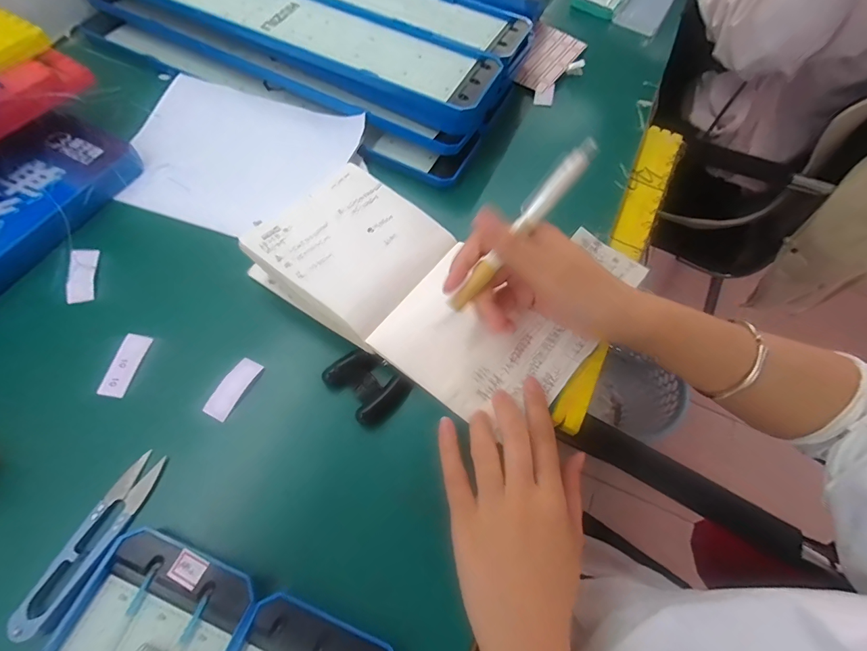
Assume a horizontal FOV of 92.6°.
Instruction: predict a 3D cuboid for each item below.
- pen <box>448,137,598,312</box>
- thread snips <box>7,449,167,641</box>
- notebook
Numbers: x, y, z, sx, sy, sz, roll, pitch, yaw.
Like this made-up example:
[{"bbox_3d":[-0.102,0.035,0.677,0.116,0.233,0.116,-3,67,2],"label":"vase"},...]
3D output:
[{"bbox_3d":[0.054,-0.061,0.259,0.013,0.007,0.128,43,98,16],"label":"pen"},{"bbox_3d":[-0.201,0.125,0.246,0.025,0.017,0.099,21,64,7],"label":"thread snips"},{"bbox_3d":[-0.008,-0.026,0.317,0.246,0.027,0.127,35,61,5],"label":"notebook"}]

